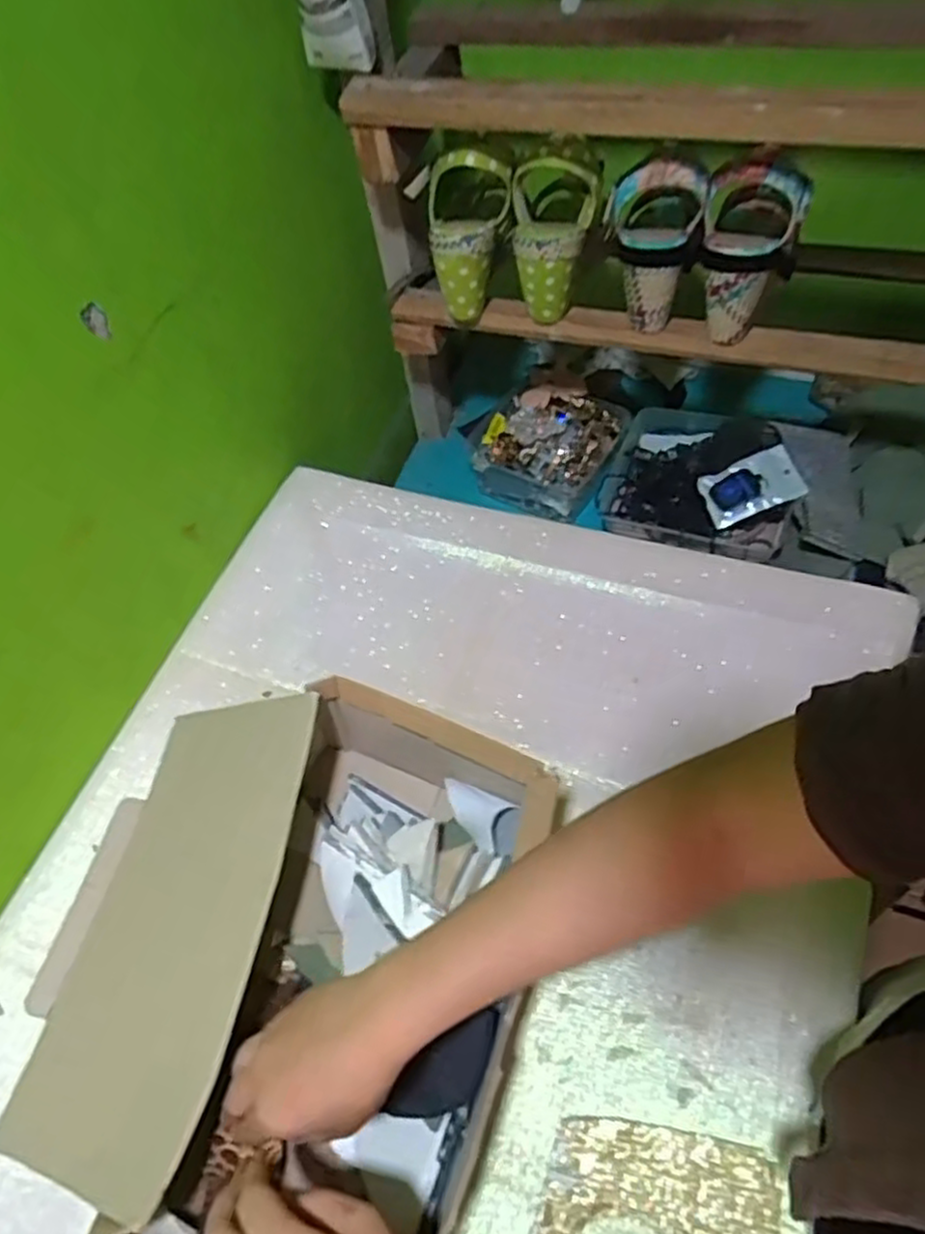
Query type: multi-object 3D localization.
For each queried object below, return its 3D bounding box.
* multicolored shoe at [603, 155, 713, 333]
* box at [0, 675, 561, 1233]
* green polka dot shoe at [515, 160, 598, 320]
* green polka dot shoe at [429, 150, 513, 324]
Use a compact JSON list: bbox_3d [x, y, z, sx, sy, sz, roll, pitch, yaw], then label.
[{"bbox_3d":[0.172,-0.337,0.665,0.081,0.133,0.086,3,55,9],"label":"multicolored shoe"},{"bbox_3d":[-0.135,0.220,0.493,0.342,0.117,0.347,12,56,12],"label":"box"},{"bbox_3d":[0.086,-0.349,0.688,0.080,0.127,0.070,0,55,7],"label":"green polka dot shoe"},{"bbox_3d":[-0.004,-0.351,0.695,0.078,0.147,0.052,13,36,13],"label":"green polka dot shoe"}]

